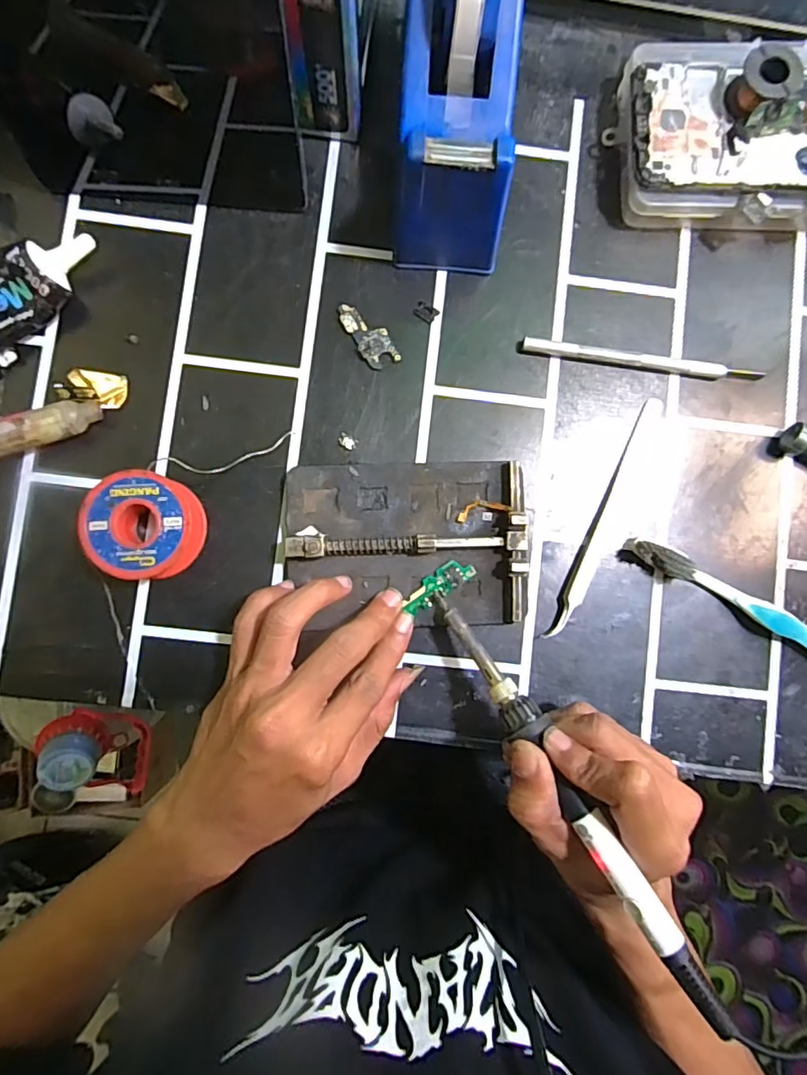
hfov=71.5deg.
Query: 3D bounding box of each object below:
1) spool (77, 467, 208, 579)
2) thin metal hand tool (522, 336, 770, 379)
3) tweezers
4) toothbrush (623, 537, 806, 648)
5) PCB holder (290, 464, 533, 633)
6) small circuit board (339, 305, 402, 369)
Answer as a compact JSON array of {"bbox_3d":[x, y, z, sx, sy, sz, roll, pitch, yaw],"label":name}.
[{"bbox_3d":[-0.134,-0.006,0.291,0.052,0.028,0.052,0,85,-3],"label":"spool"},{"bbox_3d":[0.138,-0.101,0.321,0.138,0.008,0.010,7,85,-2],"label":"thin metal hand tool"},{"bbox_3d":[0.115,-0.012,0.314,0.011,0.005,0.145,24,84,0],"label":"tweezers"},{"bbox_3d":[0.207,0.047,0.309,0.183,0.017,0.014,28,84,0],"label":"toothbrush"},{"bbox_3d":[0.002,0.003,0.301,0.126,0.021,0.086,-1,85,-3],"label":"PCB holder"},{"bbox_3d":[-0.020,-0.115,0.317,0.019,0.004,0.043,-33,87,-5],"label":"small circuit board"}]

